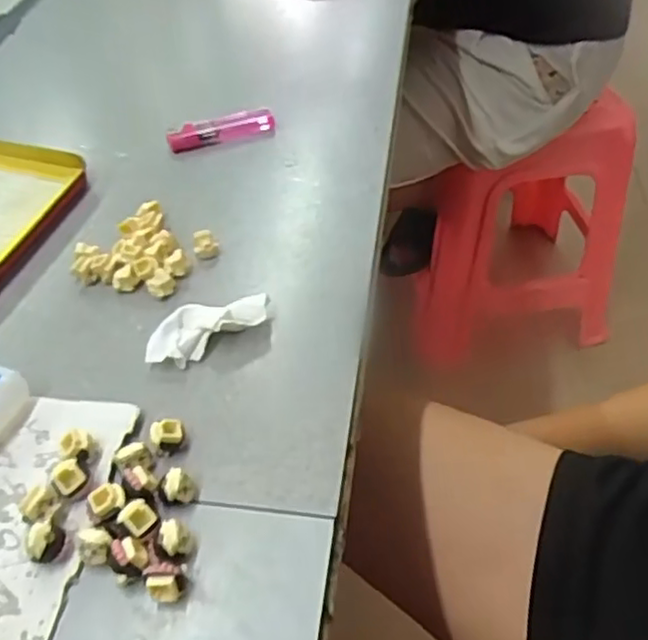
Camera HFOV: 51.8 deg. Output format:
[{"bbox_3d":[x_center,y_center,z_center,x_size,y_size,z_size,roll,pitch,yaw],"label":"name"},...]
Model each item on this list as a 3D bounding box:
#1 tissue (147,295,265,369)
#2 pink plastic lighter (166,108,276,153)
[{"bbox_3d":[-0.062,0.006,0.360,0.063,0.015,0.033,-7,47,-7],"label":"tissue"},{"bbox_3d":[-0.077,-0.146,0.509,0.082,0.015,0.018,-14,48,-13],"label":"pink plastic lighter"}]

